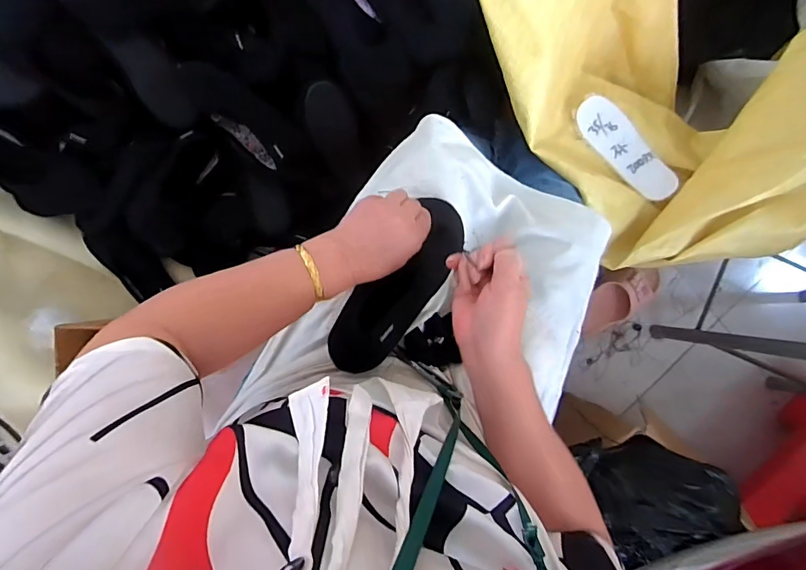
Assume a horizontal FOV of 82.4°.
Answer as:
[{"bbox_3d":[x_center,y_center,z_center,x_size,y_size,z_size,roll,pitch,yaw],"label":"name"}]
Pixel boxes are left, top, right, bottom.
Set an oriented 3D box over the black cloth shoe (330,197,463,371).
[{"bbox_3d":[0.001,-0.002,0.513,0.072,0.059,0.216,41,69,-3],"label":"black cloth shoe"}]

